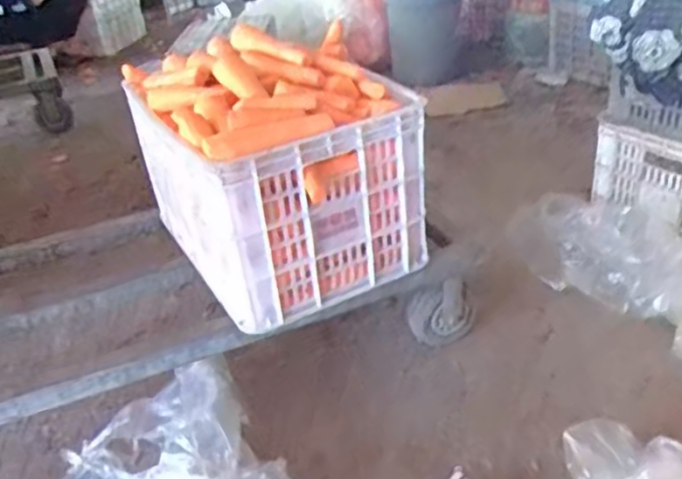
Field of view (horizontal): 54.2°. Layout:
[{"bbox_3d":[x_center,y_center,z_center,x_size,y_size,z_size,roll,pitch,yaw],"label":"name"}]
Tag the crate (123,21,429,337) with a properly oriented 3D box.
[{"bbox_3d":[-0.121,-0.133,1.132,0.326,0.345,0.443,-20,34,-24],"label":"crate"}]

